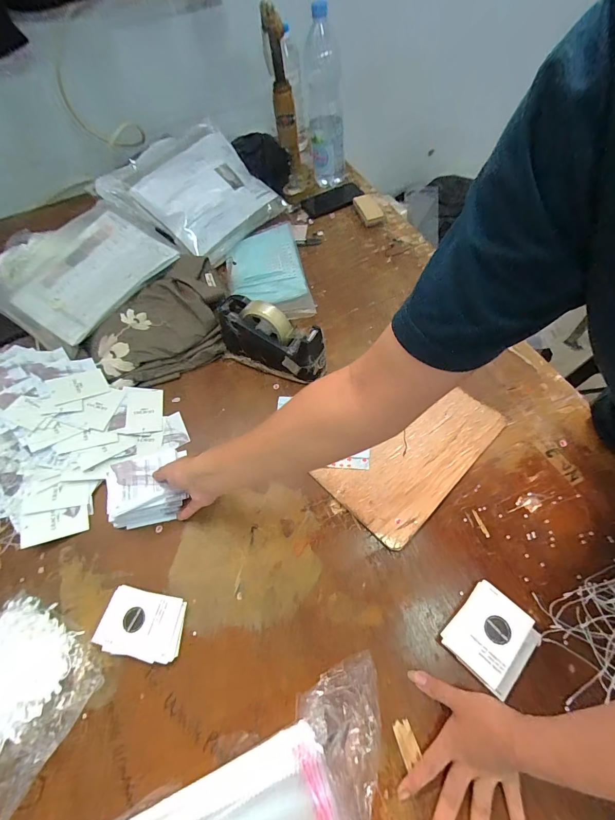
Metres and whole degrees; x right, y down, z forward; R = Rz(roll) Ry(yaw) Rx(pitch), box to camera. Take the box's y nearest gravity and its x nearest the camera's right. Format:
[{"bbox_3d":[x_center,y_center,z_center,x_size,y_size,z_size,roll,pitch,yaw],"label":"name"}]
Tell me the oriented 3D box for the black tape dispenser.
[{"bbox_3d":[-0.067,-0.125,0.642,0.208,0.111,0.070,24,64,18],"label":"black tape dispenser"}]

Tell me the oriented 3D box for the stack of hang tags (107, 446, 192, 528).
[{"bbox_3d":[-0.238,0.119,0.539,0.118,0.058,0.093,-16,59,-5],"label":"stack of hang tags"}]

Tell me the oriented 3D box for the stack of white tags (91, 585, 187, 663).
[{"bbox_3d":[-0.220,0.283,0.467,0.108,0.017,0.074,7,60,9],"label":"stack of white tags"}]

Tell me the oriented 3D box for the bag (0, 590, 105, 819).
[{"bbox_3d":[-0.364,0.347,0.429,0.175,0.030,0.171,23,63,17],"label":"bag"}]

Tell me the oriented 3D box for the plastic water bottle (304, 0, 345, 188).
[{"bbox_3d":[0.045,-0.740,0.872,0.088,0.355,0.113,2,59,6],"label":"plastic water bottle"}]

